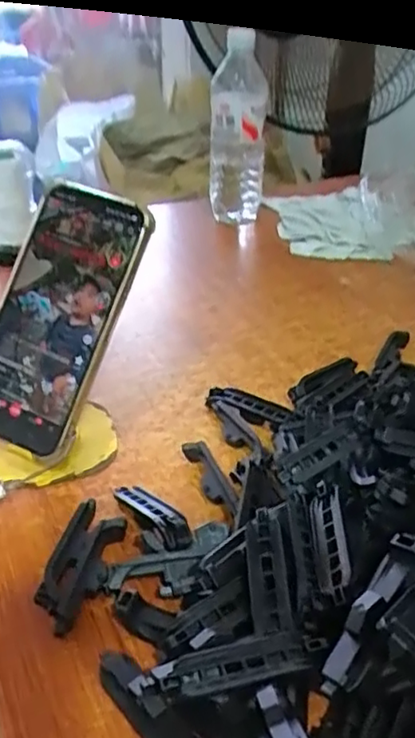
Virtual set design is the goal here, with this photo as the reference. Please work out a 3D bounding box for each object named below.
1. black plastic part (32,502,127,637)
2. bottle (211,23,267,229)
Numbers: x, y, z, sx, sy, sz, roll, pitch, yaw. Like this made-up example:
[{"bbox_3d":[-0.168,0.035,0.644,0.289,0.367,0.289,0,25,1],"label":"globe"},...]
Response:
[{"bbox_3d":[-0.070,0.108,0.346,0.032,0.017,0.080,6,32,9],"label":"black plastic part"},{"bbox_3d":[0.039,-0.302,0.804,0.069,0.223,0.084,1,32,1],"label":"bottle"}]

